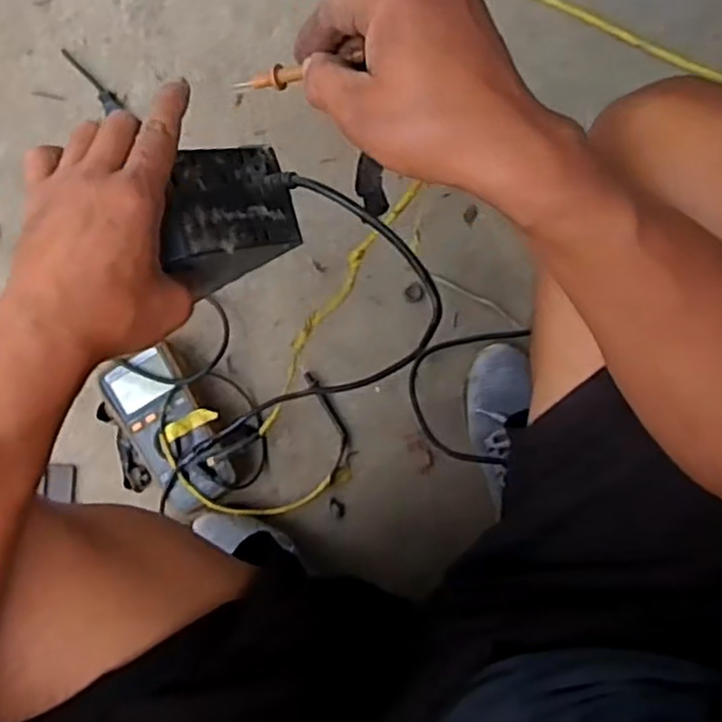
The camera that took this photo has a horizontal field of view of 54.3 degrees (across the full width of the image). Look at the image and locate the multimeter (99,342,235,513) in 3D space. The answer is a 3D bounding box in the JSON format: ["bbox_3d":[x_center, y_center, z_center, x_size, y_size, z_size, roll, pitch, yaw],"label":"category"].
[{"bbox_3d":[-0.200,0.070,0.751,0.085,0.049,0.171,-34,83,1],"label":"multimeter"}]

